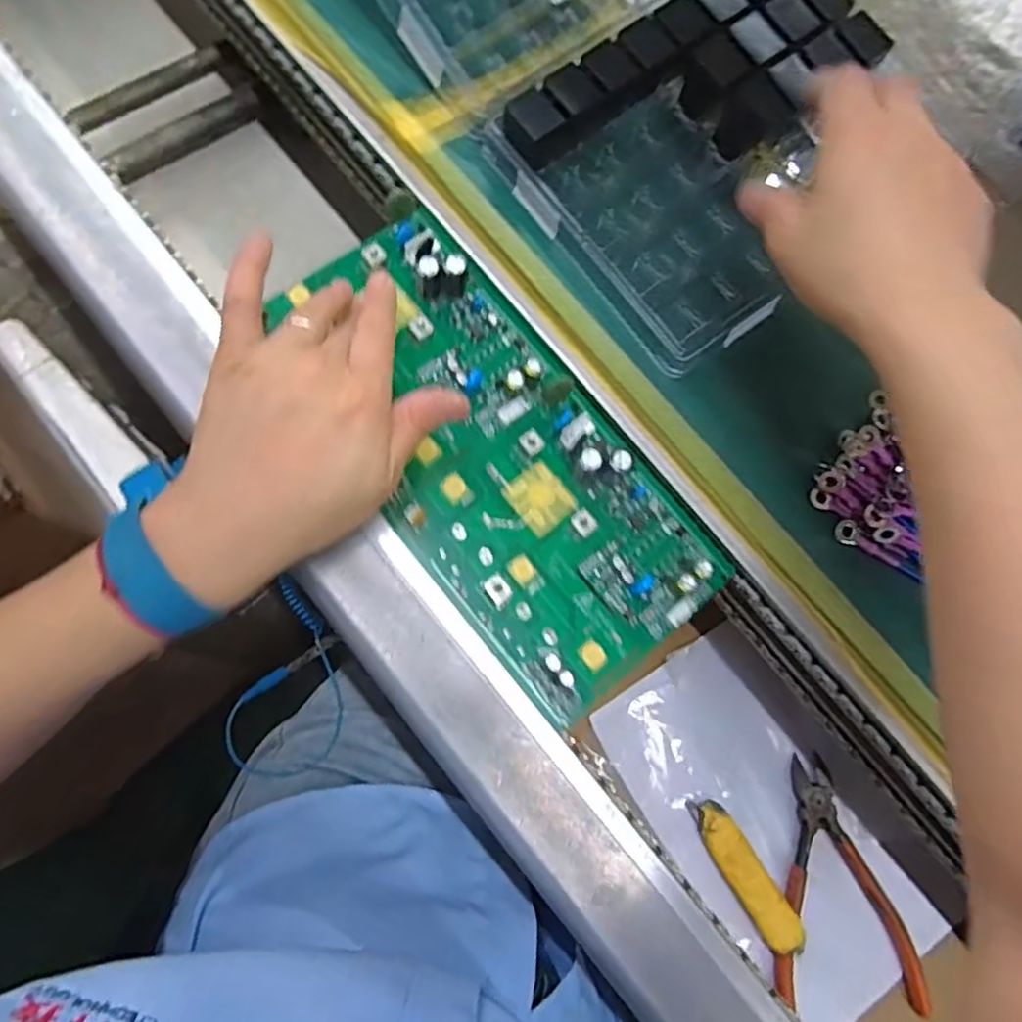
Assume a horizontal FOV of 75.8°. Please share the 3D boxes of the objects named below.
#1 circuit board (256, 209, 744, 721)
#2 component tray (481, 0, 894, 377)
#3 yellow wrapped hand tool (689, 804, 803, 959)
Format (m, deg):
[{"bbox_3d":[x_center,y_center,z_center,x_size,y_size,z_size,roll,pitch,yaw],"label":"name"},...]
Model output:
[{"bbox_3d":[-0.011,-0.030,0.332,0.125,0.029,0.253,-40,83,-7],"label":"circuit board"},{"bbox_3d":[0.116,-0.197,0.354,0.203,0.033,0.165,-37,82,-7],"label":"component tray"},{"bbox_3d":[0.137,0.213,0.386,0.023,0.017,0.090,-31,80,-13],"label":"yellow wrapped hand tool"}]

